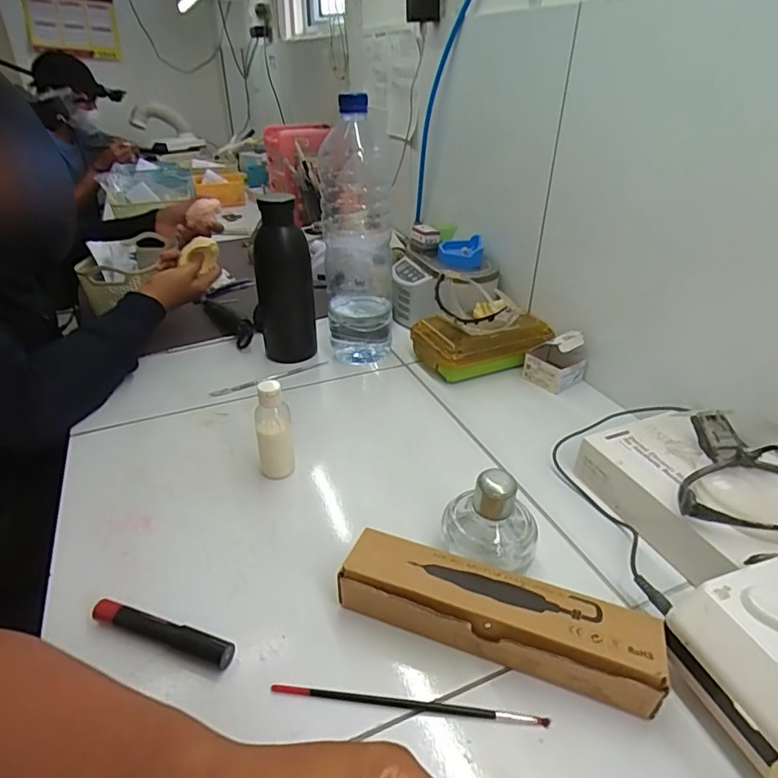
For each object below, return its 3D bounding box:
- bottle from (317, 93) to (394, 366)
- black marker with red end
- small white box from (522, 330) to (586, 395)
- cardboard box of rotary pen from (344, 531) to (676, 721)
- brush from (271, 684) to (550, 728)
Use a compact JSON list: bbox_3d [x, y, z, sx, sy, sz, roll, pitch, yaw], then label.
[{"bbox_3d":[-0.037,-0.189,0.666,0.093,0.308,0.097,-2,32,-4],"label":"bottle"},{"bbox_3d":[-0.158,0.168,0.357,0.110,0.012,0.014,11,33,16],"label":"black marker with red end"},{"bbox_3d":[0.211,-0.041,0.645,0.068,0.069,0.058,-24,39,-34],"label":"small white box"},{"bbox_3d":[0.070,0.157,0.357,0.209,0.041,0.049,12,34,18],"label":"cardboard box of rotary pen"},{"bbox_3d":[0.012,0.199,0.324,0.172,0.004,0.006,4,32,6],"label":"brush"}]

